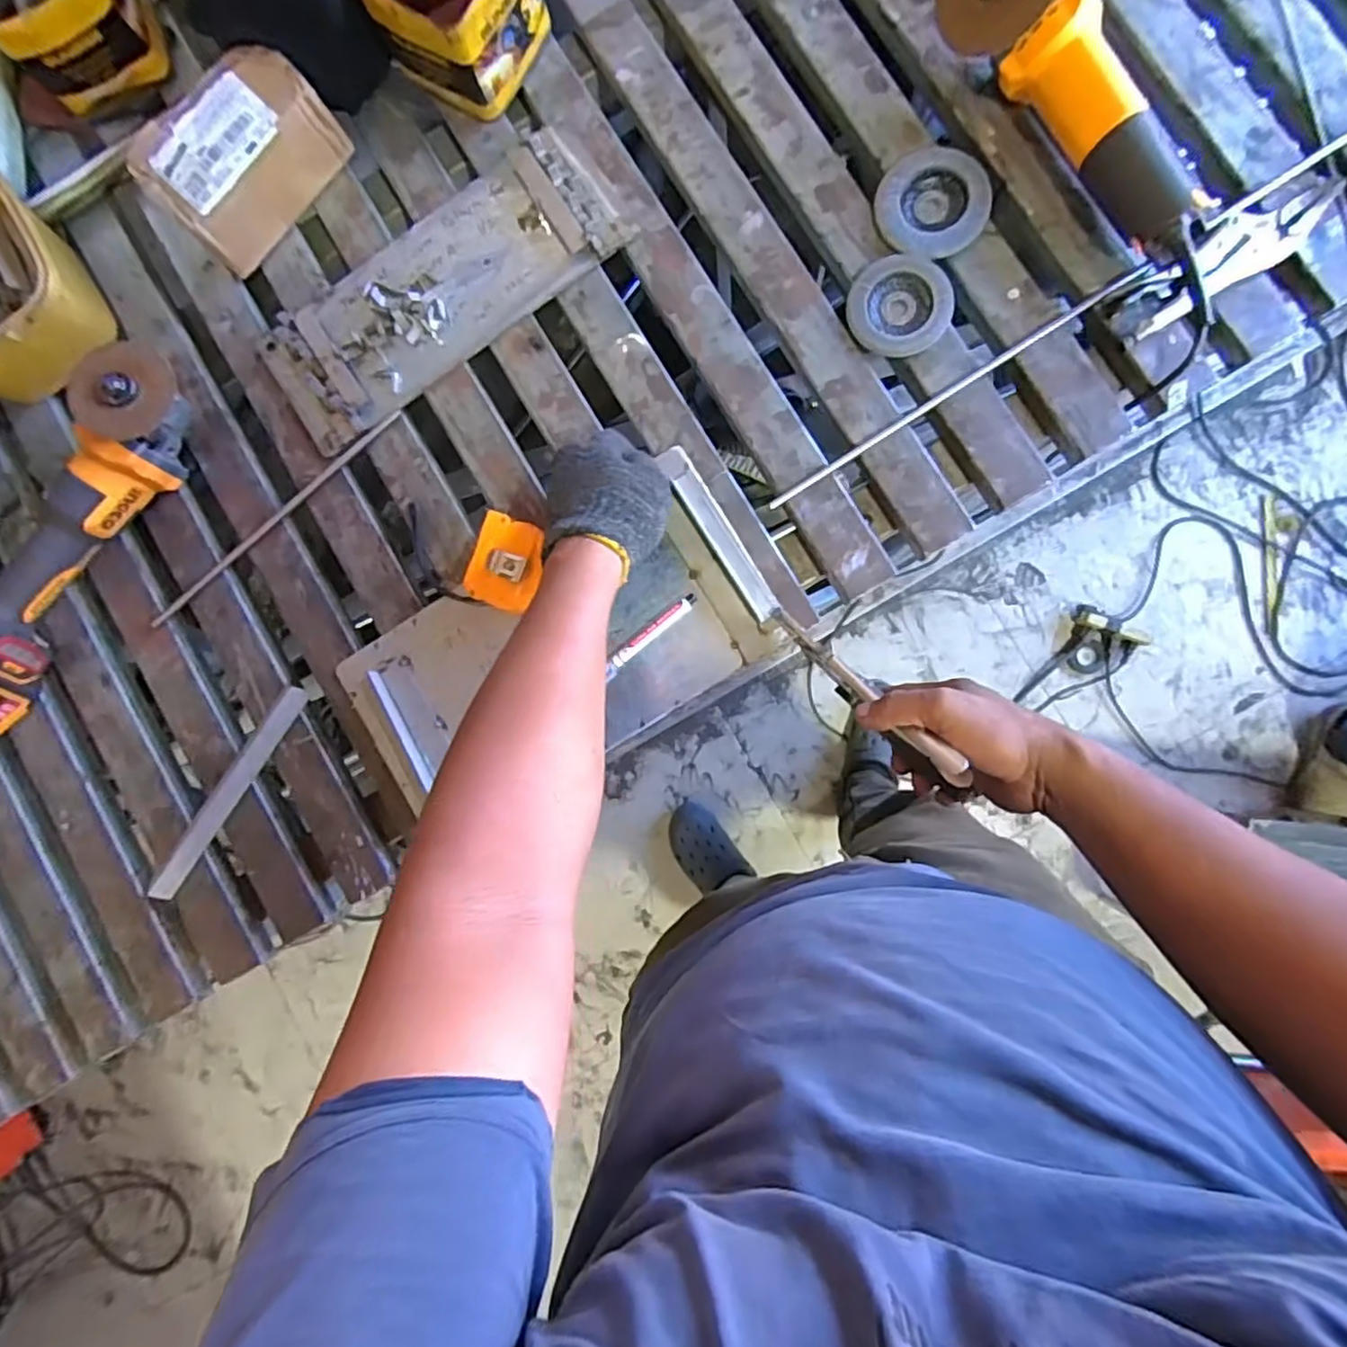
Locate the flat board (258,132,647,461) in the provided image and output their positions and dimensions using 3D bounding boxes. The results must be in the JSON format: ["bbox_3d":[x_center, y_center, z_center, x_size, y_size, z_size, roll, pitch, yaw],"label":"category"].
[{"bbox_3d":[-0.212,-0.350,0.614,0.343,0.017,0.132,-31,87,5],"label":"flat board"}]

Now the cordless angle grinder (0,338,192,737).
[{"bbox_3d":[-0.559,-0.123,0.591,0.112,0.126,0.372,27,91,6],"label":"cordless angle grinder"}]

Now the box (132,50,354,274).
[{"bbox_3d":[-0.391,-0.469,0.608,0.098,0.075,0.165,41,93,4],"label":"box"}]

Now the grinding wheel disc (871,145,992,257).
[{"bbox_3d":[0.223,-0.405,0.572,0.092,0.018,0.080,26,92,5],"label":"grinding wheel disc"}]

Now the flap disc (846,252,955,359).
[{"bbox_3d":[0.194,-0.318,0.573,0.084,0.009,0.083,0,90,6],"label":"flap disc"}]

